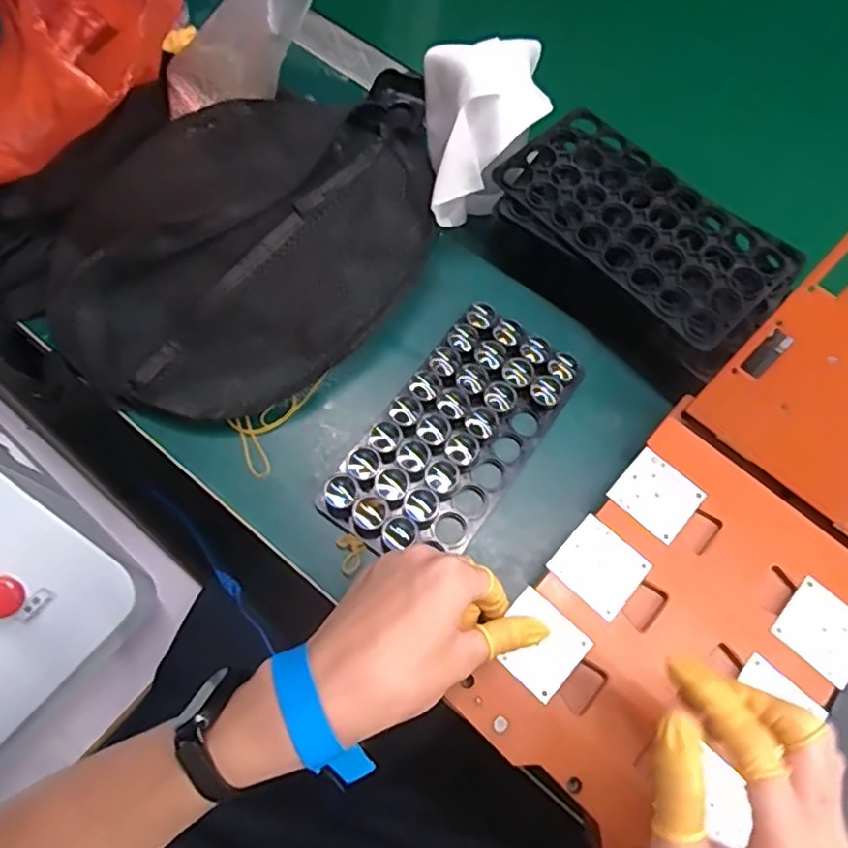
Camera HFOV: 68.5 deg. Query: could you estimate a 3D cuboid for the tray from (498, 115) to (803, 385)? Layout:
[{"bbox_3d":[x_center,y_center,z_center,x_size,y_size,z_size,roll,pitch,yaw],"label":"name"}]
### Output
[{"bbox_3d":[0.150,-0.135,0.433,0.115,0.015,0.203,-42,75,-17],"label":"tray"}]

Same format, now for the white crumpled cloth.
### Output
[{"bbox_3d":[0.042,-0.202,0.461,0.078,0.120,0.081,-4,68,-3],"label":"white crumpled cloth"}]

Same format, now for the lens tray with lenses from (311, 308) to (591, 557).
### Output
[{"bbox_3d":[0.023,0.008,0.429,0.096,0.022,0.189,35,71,12],"label":"lens tray with lenses"}]

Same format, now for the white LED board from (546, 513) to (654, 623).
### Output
[{"bbox_3d":[0.105,0.085,0.374,0.048,0.005,0.044,41,72,14],"label":"white LED board"}]

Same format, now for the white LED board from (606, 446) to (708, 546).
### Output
[{"bbox_3d":[0.147,0.045,0.392,0.047,0.004,0.044,41,72,14],"label":"white LED board"}]

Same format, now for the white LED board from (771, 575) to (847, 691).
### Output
[{"bbox_3d":[0.234,0.121,0.364,0.046,0.005,0.045,42,73,14],"label":"white LED board"}]

